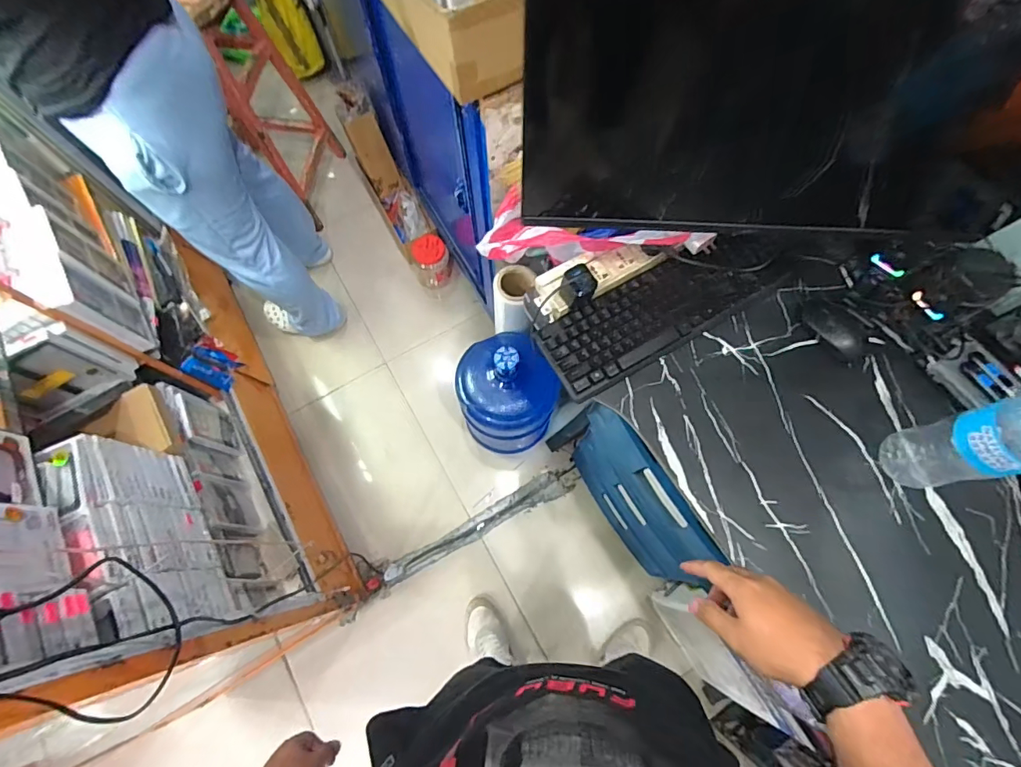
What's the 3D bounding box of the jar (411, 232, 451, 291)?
[{"bbox_3d":[-0.266,-0.402,1.577,0.128,0.161,0.105,-15,71,-5],"label":"jar"}]

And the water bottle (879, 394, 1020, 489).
[{"bbox_3d":[0.549,0.069,0.542,0.084,0.254,0.081,-10,71,-3],"label":"water bottle"}]

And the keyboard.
[{"bbox_3d":[0.245,-0.125,0.721,0.416,0.032,0.119,-28,73,-9],"label":"keyboard"}]

